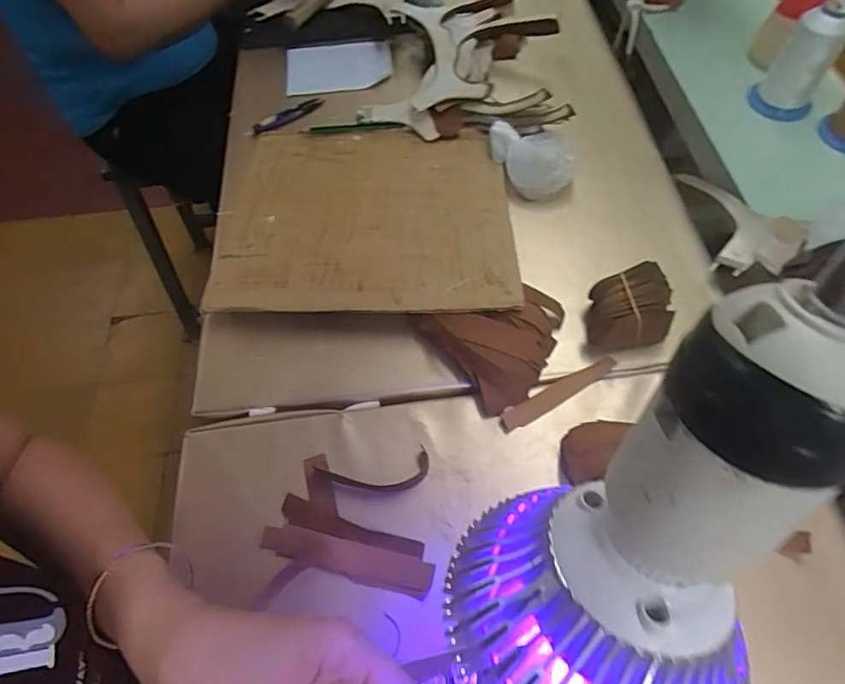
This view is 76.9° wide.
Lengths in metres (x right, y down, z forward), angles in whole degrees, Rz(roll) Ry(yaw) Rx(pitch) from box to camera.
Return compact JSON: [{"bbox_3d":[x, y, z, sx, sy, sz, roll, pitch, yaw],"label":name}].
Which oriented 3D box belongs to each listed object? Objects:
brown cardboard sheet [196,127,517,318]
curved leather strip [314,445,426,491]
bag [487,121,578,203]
[{"bbox_3d":[-0.066,-0.138,0.577,0.309,0.013,0.276,-4,57,2],"label":"brown cardboard sheet"},{"bbox_3d":[-0.040,0.110,0.441,0.094,0.017,0.031,-10,60,-4],"label":"curved leather strip"},{"bbox_3d":[0.123,-0.210,0.602,0.068,0.036,0.103,-28,62,-14],"label":"bag"}]

